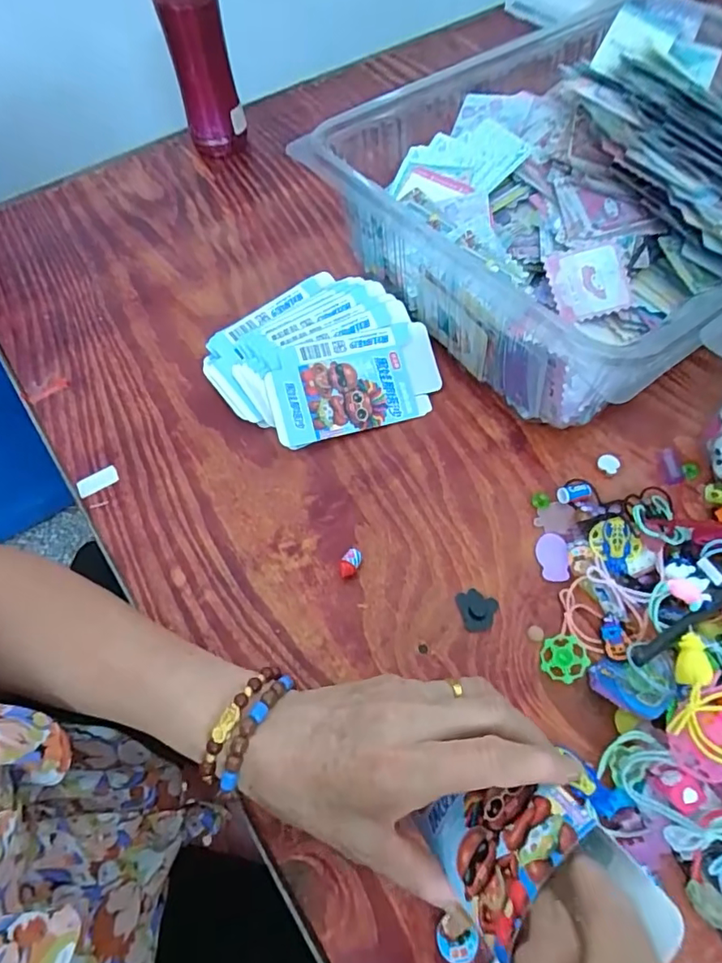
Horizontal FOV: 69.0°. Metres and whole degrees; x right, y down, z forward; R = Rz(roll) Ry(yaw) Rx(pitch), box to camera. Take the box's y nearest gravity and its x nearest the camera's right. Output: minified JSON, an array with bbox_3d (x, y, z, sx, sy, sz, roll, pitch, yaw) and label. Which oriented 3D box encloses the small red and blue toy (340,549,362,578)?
[{"bbox_3d":[-0.007,0.060,0.381,0.012,0.013,0.020,17,63,13],"label":"small red and blue toy"}]

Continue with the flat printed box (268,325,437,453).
[{"bbox_3d":[-0.004,-0.085,0.447,0.148,0.008,0.086,-14,85,-11],"label":"flat printed box"}]

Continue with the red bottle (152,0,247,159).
[{"bbox_3d":[-0.184,-0.482,0.598,0.065,0.193,0.078,-17,61,-6],"label":"red bottle"}]

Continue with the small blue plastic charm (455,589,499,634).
[{"bbox_3d":[0.082,0.088,0.363,0.026,0.005,0.029,-14,60,-4],"label":"small blue plastic charm"}]

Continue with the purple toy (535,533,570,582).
[{"bbox_3d":[0.137,0.054,0.378,0.020,0.006,0.035,1,60,4],"label":"purple toy"}]

